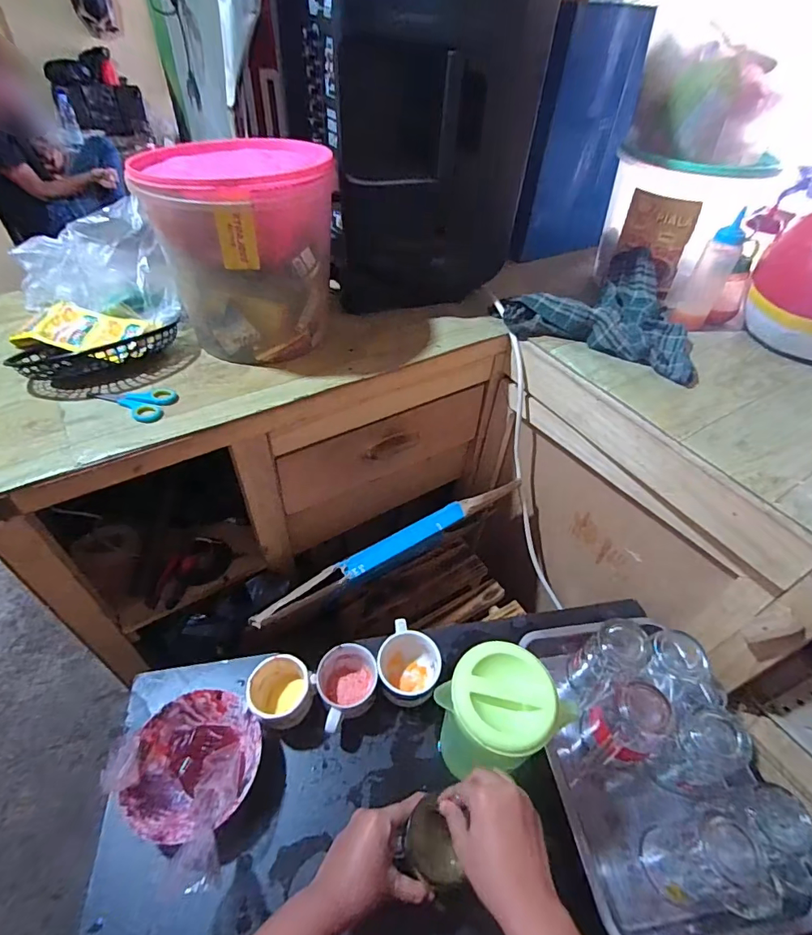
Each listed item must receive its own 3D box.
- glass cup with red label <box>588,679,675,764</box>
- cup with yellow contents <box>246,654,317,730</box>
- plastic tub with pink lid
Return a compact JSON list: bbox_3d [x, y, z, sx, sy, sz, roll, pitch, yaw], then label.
[{"bbox_3d":[0.271,0.328,0.584,0.082,0.113,0.068,-9,48,-12],"label":"glass cup with red label"},{"bbox_3d":[-0.163,0.296,0.606,0.076,0.080,0.075,2,47,-2],"label":"cup with yellow contents"},{"bbox_3d":[-0.225,-0.307,0.674,0.236,0.239,0.239,-4,45,-9],"label":"plastic tub with pink lid"}]

